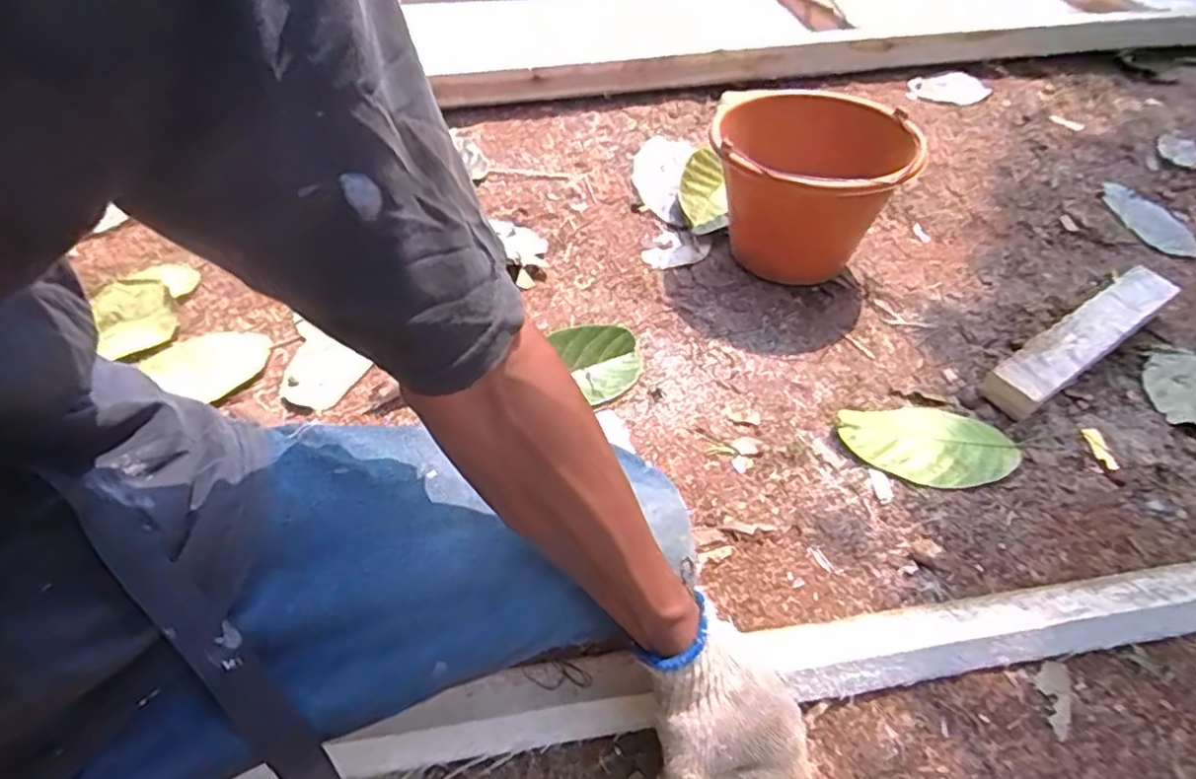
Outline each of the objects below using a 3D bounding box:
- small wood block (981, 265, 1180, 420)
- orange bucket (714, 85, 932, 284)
[{"bbox_3d":[0.561,-0.060,0.786,0.313,0.047,0.061,-29,55,-21],"label":"small wood block"},{"bbox_3d":[0.267,-0.254,0.867,0.228,0.172,0.218,-1,50,1],"label":"orange bucket"}]

